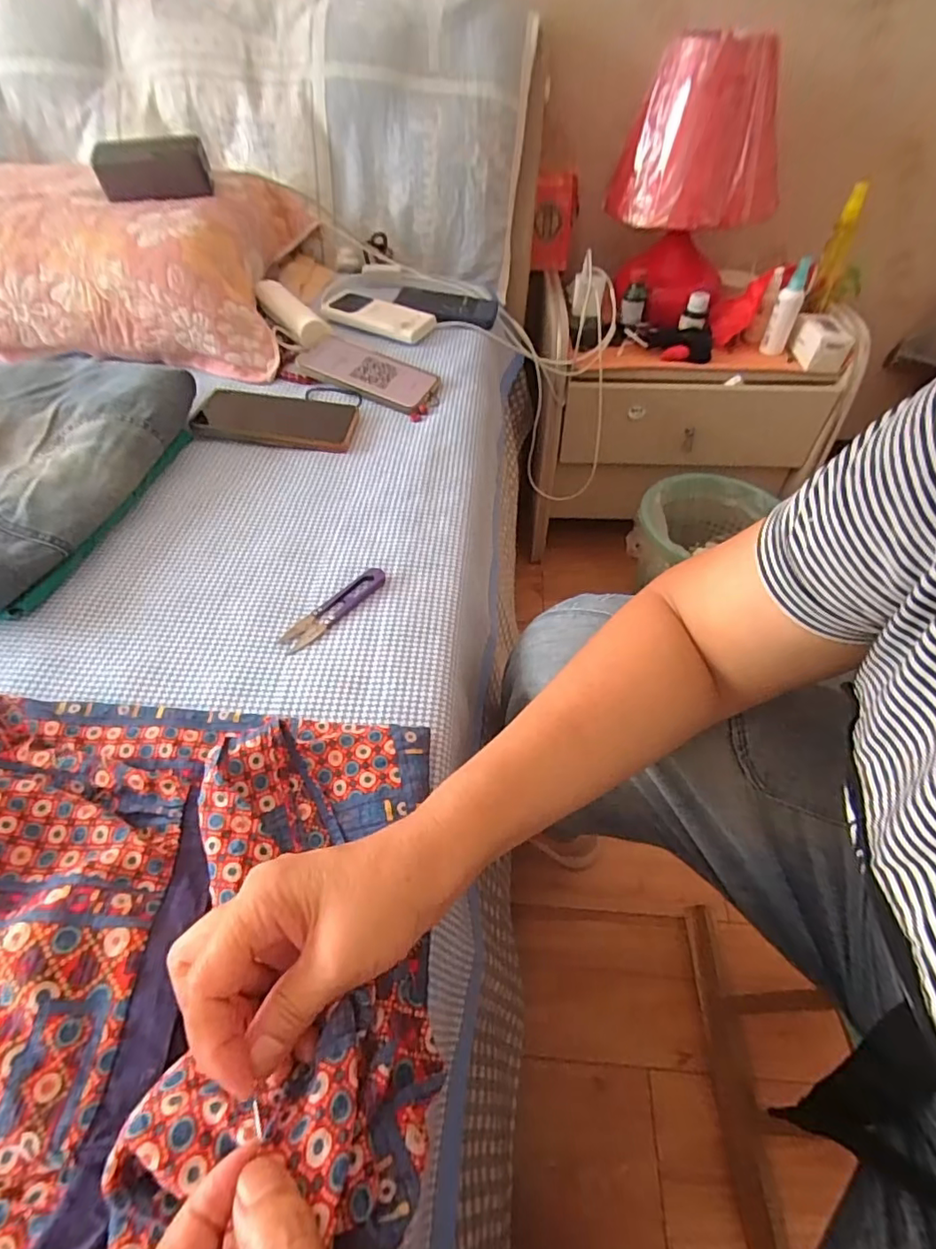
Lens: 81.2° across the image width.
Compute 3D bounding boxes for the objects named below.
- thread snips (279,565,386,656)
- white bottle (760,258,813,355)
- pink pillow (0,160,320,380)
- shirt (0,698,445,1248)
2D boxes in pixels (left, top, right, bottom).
[{"bbox_3d":[-0.108,-0.014,0.441,0.023,0.011,0.099,34,57,24],"label":"thread snips"},{"bbox_3d":[0.515,-0.506,0.883,0.041,0.128,0.039,22,53,17],"label":"white bottle"},{"bbox_3d":[-0.576,-0.484,0.719,0.674,0.129,0.345,1,50,-1],"label":"pink pillow"},{"bbox_3d":[-0.192,0.151,0.258,0.351,0.050,0.276,5,50,3],"label":"shirt"}]

